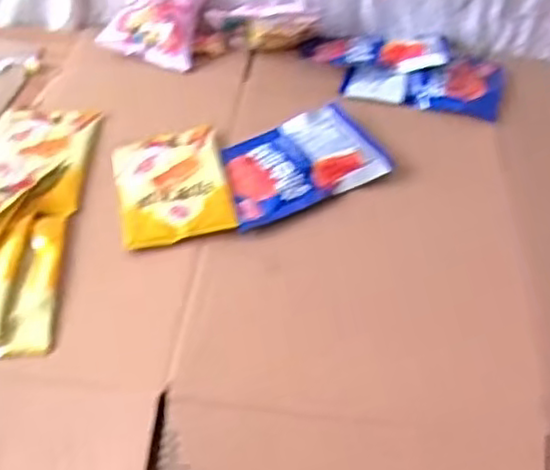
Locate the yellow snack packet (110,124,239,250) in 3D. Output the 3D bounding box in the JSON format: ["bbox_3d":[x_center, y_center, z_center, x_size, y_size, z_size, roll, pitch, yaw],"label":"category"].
[{"bbox_3d":[-0.100,-0.052,0.669,0.104,0.009,0.152,-10,49,-10],"label":"yellow snack packet"}]

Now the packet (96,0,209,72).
[{"bbox_3d":[-0.146,-0.255,0.825,0.116,0.045,0.108,10,82,18],"label":"packet"}]

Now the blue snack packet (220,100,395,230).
[{"bbox_3d":[0.019,-0.074,0.682,0.159,0.024,0.109,-22,52,-19],"label":"blue snack packet"}]

